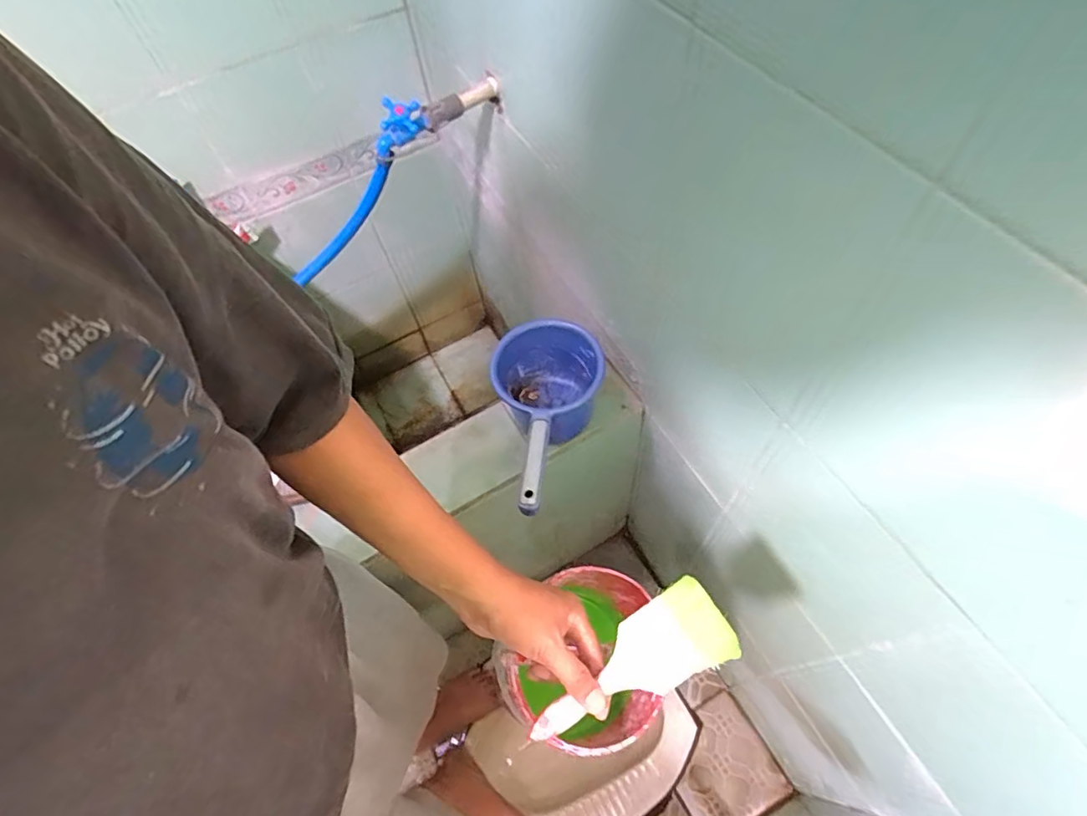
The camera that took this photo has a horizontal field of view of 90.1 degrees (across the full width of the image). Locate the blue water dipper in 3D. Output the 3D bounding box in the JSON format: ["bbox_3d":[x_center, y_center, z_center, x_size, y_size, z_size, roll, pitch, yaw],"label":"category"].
[{"bbox_3d":[-0.006,0.022,0.680,0.136,0.129,0.261,5,47,6],"label":"blue water dipper"}]

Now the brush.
[{"bbox_3d":[0.069,0.212,0.438,0.173,0.014,0.065,-33,64,-3],"label":"brush"}]

